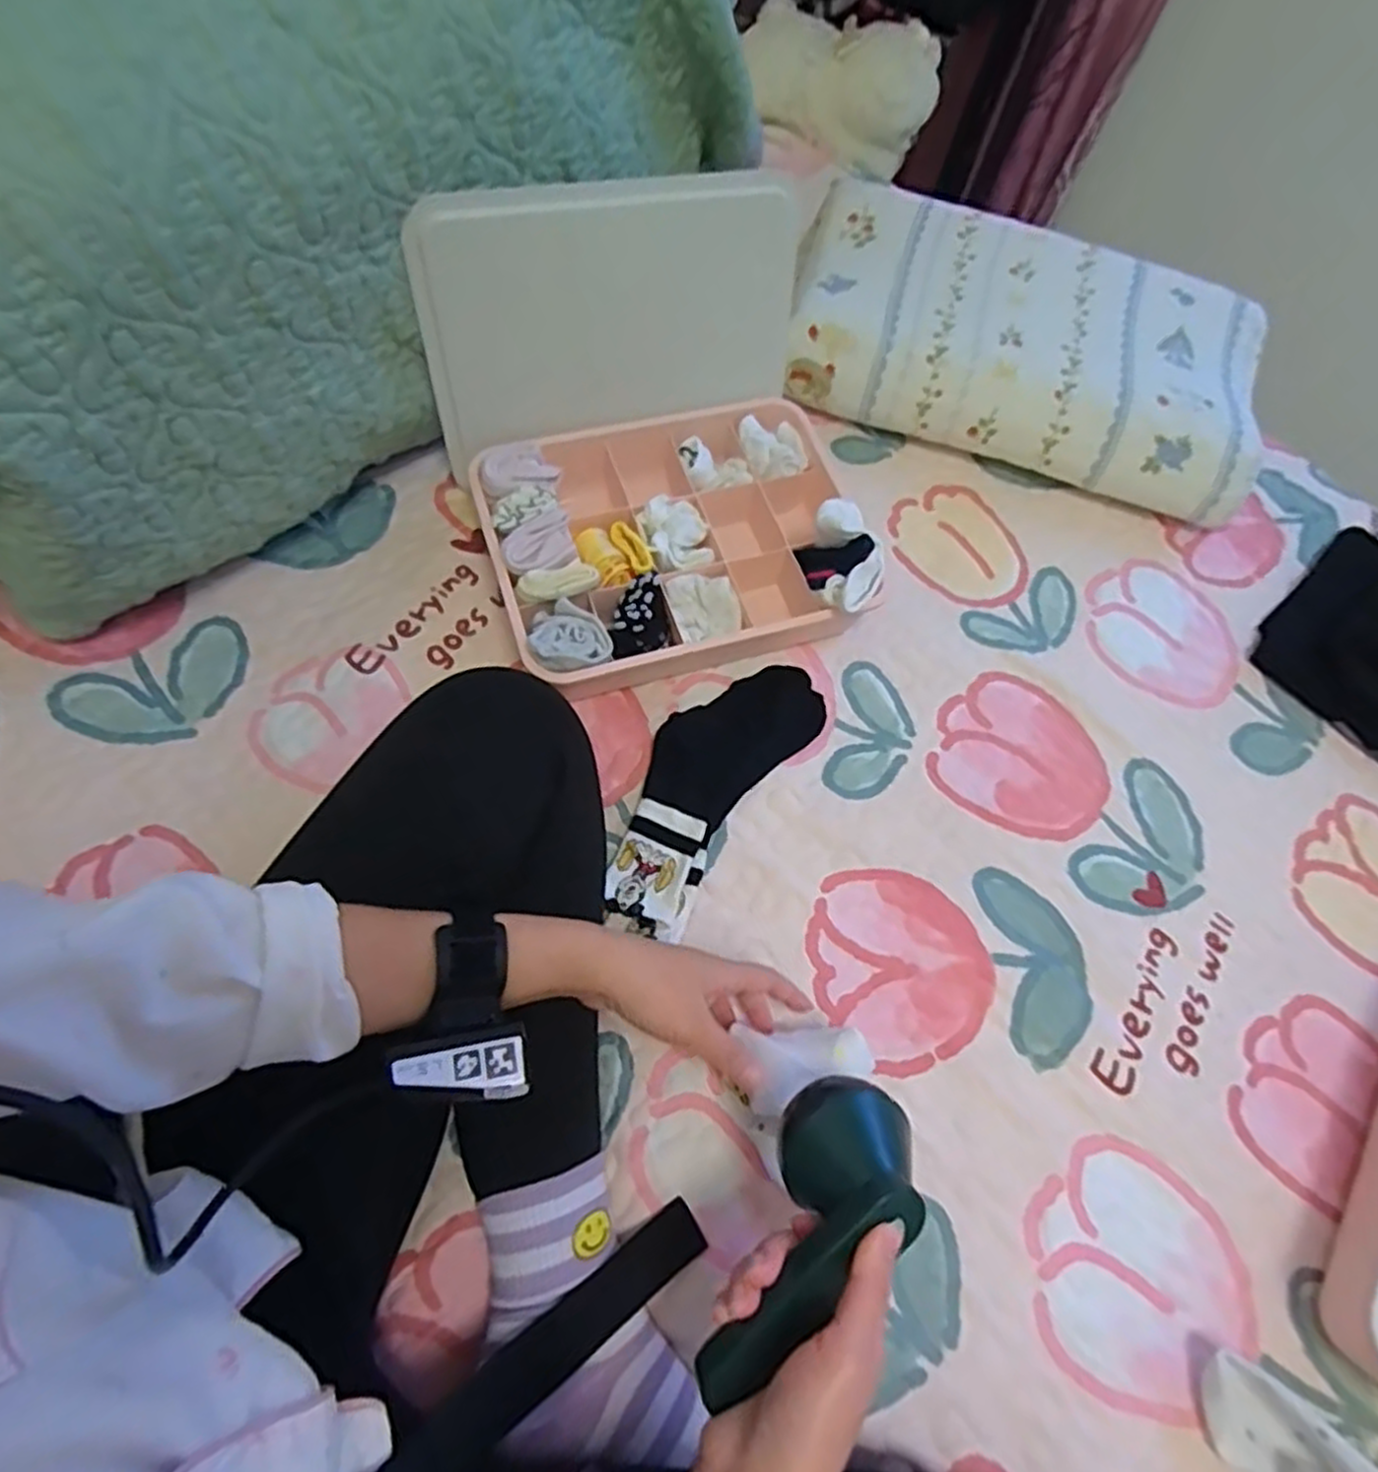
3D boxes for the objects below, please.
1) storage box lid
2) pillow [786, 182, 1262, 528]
[{"bbox_3d":[-0.056,-0.340,0.622,0.308,0.201,0.014,-17,68,-14],"label":"storage box lid"},{"bbox_3d":[0.338,-0.394,0.788,0.453,0.104,0.263,17,64,5],"label":"pillow"}]

